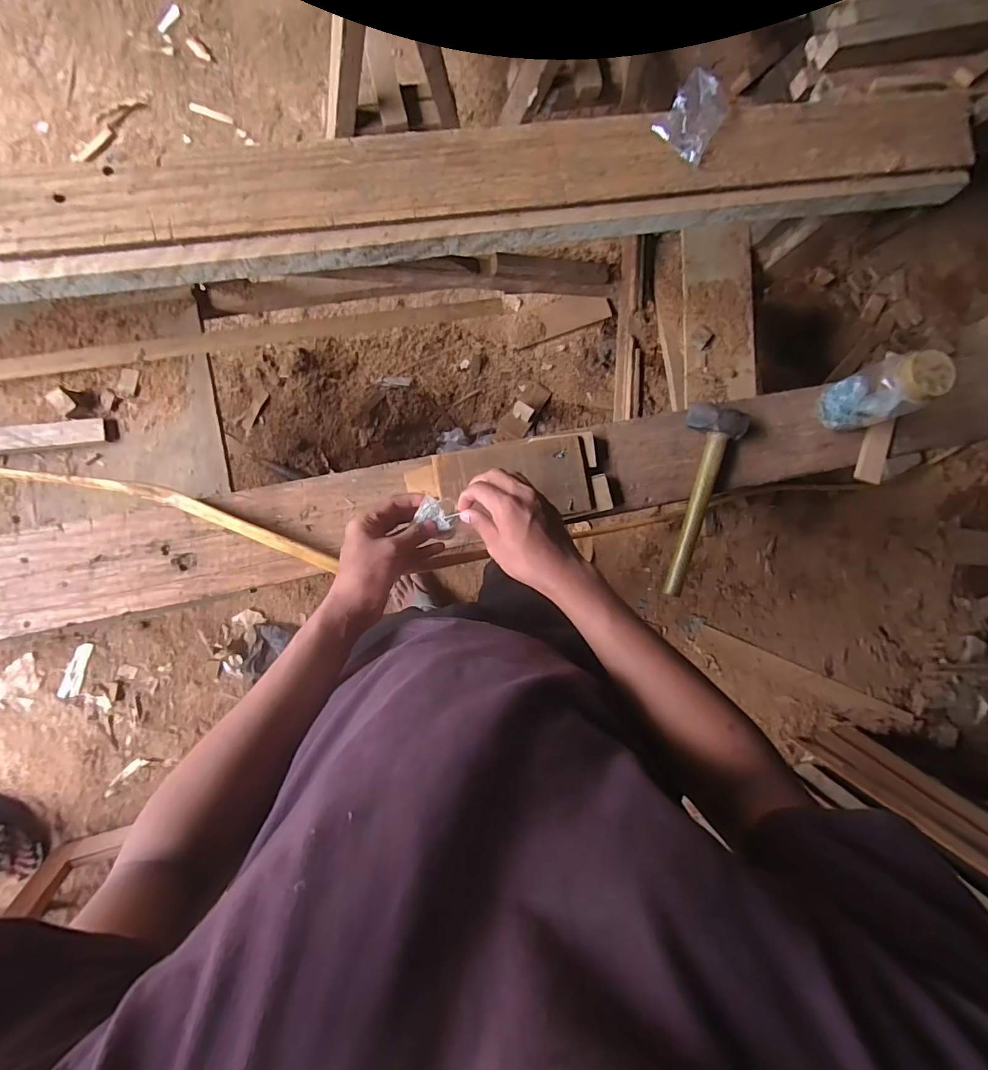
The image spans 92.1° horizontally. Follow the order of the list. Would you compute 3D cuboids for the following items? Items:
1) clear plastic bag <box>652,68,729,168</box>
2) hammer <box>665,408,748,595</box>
[{"bbox_3d":[0.317,-0.666,0.759,0.093,0.035,0.122,28,83,-6],"label":"clear plastic bag"},{"bbox_3d":[0.303,-0.058,0.711,0.079,0.060,0.278,15,85,-8],"label":"hammer"}]

